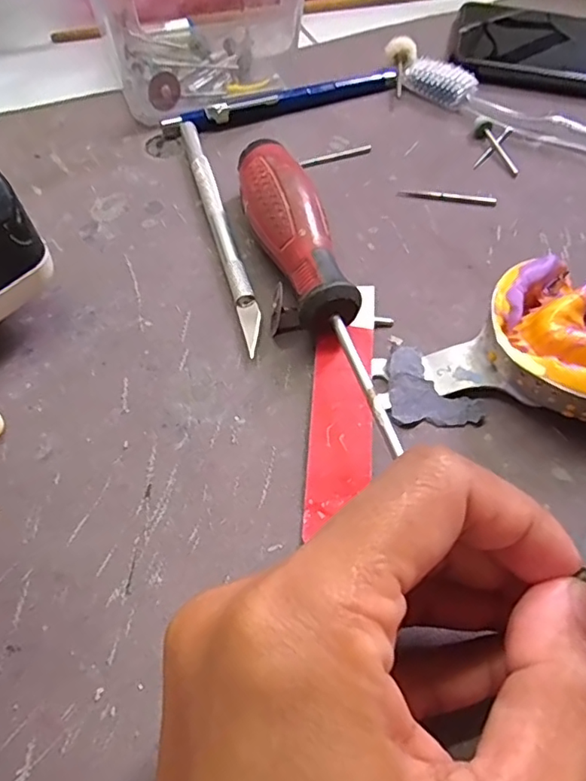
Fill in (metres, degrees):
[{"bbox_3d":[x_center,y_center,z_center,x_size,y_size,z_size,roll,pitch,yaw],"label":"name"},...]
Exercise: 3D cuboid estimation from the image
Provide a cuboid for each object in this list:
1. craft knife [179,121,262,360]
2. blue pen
[{"bbox_3d":[-0.031,-0.070,0.236,0.008,0.007,0.135,-13,59,-10],"label":"craft knife"},{"bbox_3d":[-0.002,-0.148,0.285,0.125,0.010,0.010,-21,61,-15],"label":"blue pen"}]

